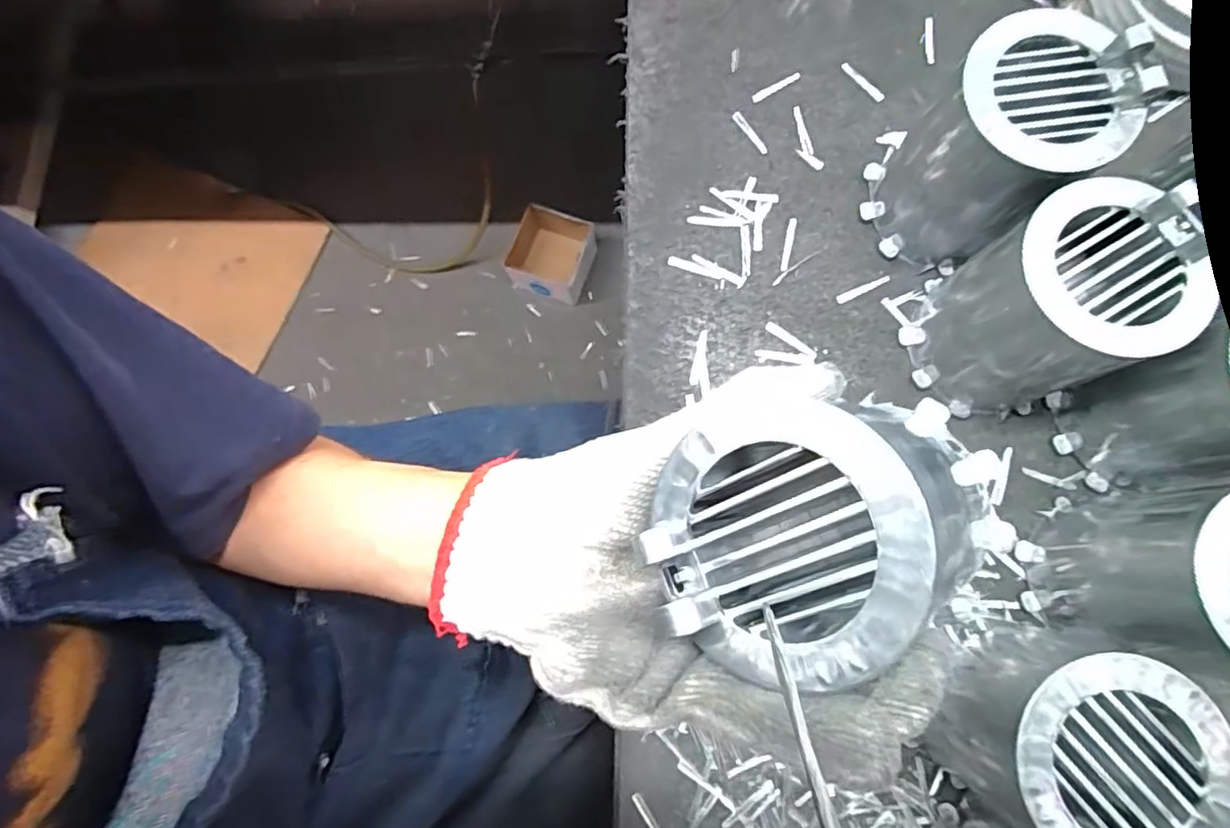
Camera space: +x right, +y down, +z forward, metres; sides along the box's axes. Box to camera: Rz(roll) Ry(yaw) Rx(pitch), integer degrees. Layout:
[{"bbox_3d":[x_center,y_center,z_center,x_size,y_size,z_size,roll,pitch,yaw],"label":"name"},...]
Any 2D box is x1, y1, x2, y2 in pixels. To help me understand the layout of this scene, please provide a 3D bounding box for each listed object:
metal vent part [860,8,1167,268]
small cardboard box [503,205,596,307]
[{"bbox_3d":[0.209,-0.150,0.352,0.084,0.120,0.091,0,79,1],"label":"metal vent part"},{"bbox_3d":[-0.120,-0.304,1.184,0.147,0.094,0.140,21,81,6],"label":"small cardboard box"}]

